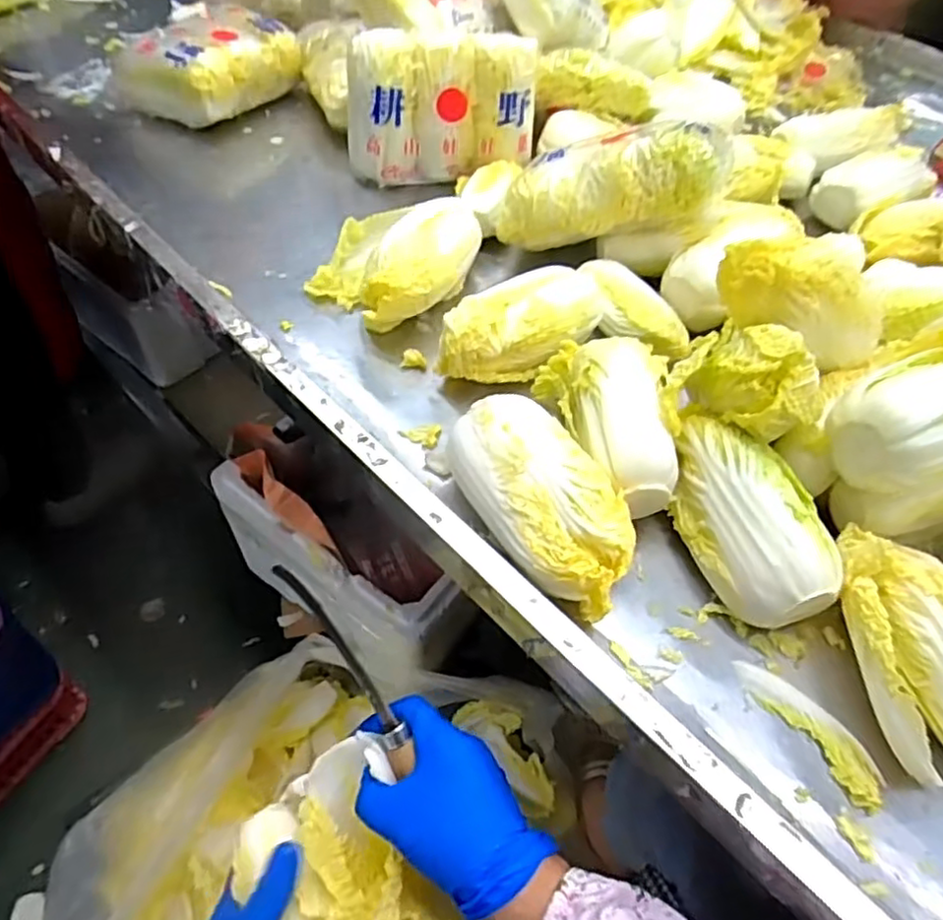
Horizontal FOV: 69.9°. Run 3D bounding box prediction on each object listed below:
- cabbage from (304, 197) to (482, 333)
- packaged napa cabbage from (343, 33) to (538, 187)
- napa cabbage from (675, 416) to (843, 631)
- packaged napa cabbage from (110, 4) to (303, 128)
[{"bbox_3d":[-0.065,-0.183,0.594,0.119,0.057,0.159,25,54,14],"label":"cabbage"},{"bbox_3d":[-0.029,-0.351,0.683,0.188,0.129,0.049,-4,52,-8],"label":"packaged napa cabbage"},{"bbox_3d":[0.176,0.035,0.430,0.064,0.057,0.139,-11,54,-14],"label":"napa cabbage"},{"bbox_3d":[-0.298,-0.454,0.769,0.138,0.068,0.170,28,55,16],"label":"packaged napa cabbage"}]

